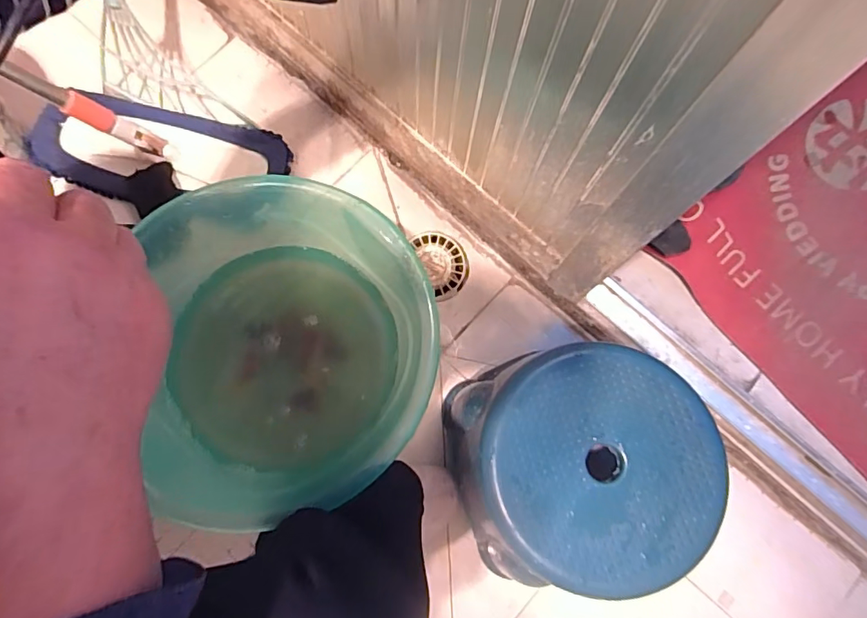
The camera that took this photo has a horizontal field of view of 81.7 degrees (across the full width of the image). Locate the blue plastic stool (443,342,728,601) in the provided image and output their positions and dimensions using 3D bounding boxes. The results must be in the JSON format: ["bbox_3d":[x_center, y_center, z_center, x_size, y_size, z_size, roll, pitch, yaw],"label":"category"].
[{"bbox_3d":[0.147,0.175,0.575,0.234,0.226,0.225,1,76,-2],"label":"blue plastic stool"}]

